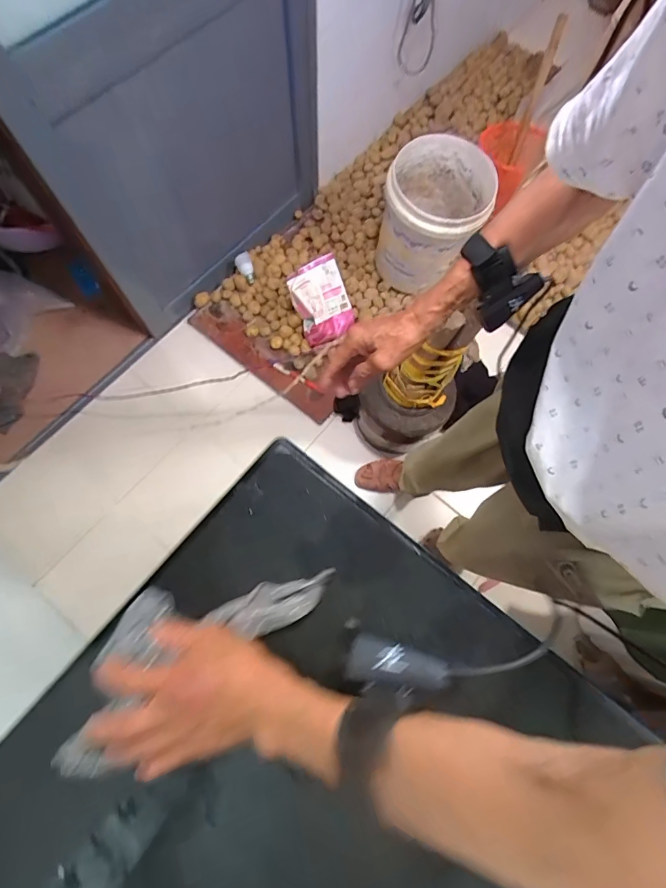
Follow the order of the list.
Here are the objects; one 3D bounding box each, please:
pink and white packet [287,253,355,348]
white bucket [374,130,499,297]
[{"bbox_3d":[-0.035,-0.448,1.336,0.171,0.067,0.237,-27,114,-9],"label":"pink and white packet"},{"bbox_3d":[0.287,-0.649,1.289,0.265,0.410,0.292,7,72,1],"label":"white bucket"}]

